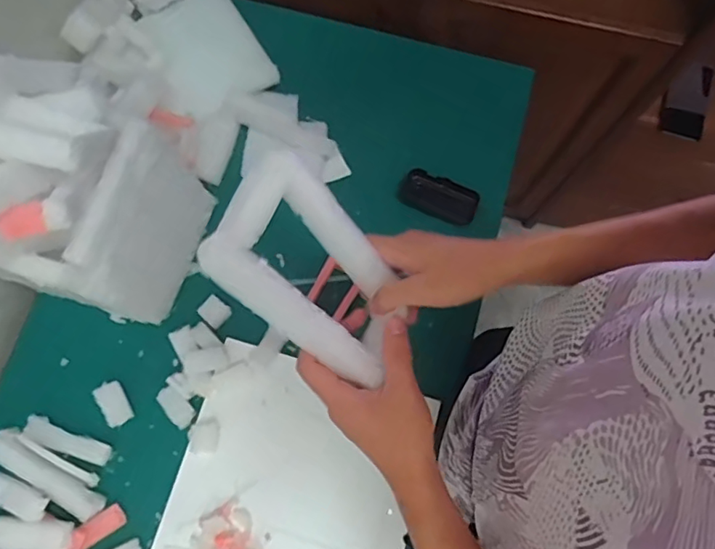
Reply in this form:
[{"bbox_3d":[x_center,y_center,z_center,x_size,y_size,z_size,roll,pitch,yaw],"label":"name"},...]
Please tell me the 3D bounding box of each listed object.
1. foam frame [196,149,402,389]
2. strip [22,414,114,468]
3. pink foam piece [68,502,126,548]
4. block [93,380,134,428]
[{"bbox_3d":[-0.033,0.000,0.412,0.168,0.026,0.104,46,62,-21],"label":"foam frame"},{"bbox_3d":[-0.374,0.215,0.700,0.113,0.028,0.028,22,77,5],"label":"strip"},{"bbox_3d":[-0.326,0.318,0.675,0.070,0.007,0.031,-35,78,-29],"label":"pink foam piece"},{"bbox_3d":[-0.321,0.169,0.713,0.032,0.015,0.057,-33,78,-8],"label":"block"}]

